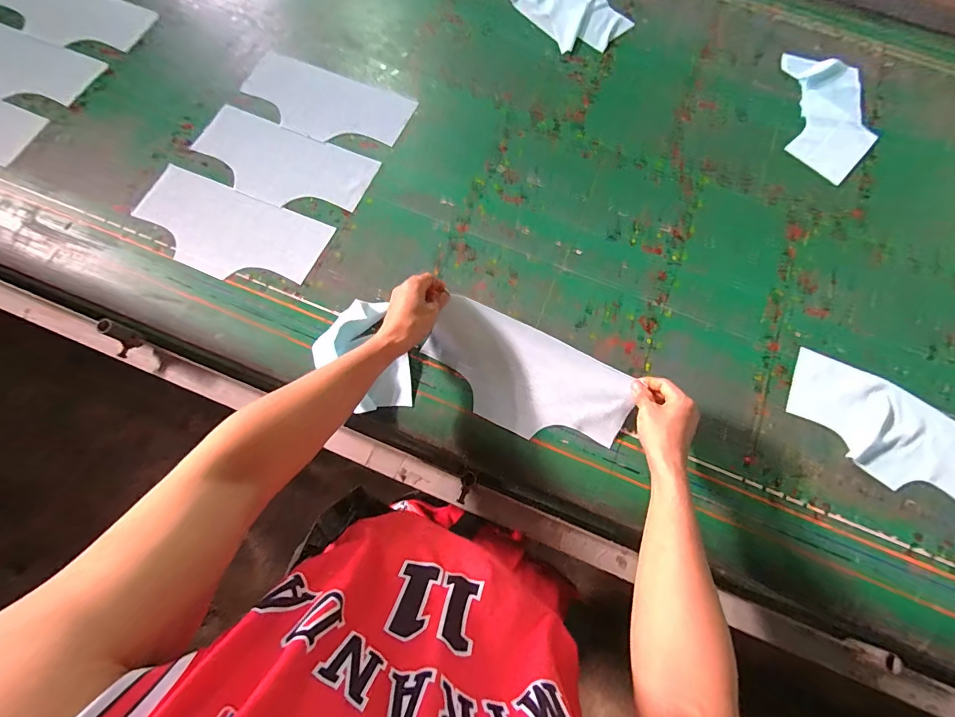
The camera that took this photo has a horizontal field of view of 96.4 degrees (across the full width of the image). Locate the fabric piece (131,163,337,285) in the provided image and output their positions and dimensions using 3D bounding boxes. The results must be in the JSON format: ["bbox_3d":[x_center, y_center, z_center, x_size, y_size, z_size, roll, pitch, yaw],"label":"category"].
[{"bbox_3d":[-0.411,-0.207,0.691,0.310,0.011,0.150,23,70,8],"label":"fabric piece"}]

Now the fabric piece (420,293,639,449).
[{"bbox_3d":[0.071,0.027,0.607,0.294,0.041,0.145,27,71,6],"label":"fabric piece"}]

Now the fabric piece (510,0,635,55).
[{"bbox_3d":[0.175,-0.756,0.891,0.193,0.007,0.310,-31,75,-13],"label":"fabric piece"}]

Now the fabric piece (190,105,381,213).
[{"bbox_3d":[-0.345,-0.334,0.735,0.309,0.009,0.150,23,73,10],"label":"fabric piece"}]

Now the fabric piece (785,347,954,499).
[{"bbox_3d":[0.603,0.108,0.623,0.288,0.013,0.145,33,72,9],"label":"fabric piece"}]

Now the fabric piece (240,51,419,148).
[{"bbox_3d":[-0.291,-0.470,0.789,0.317,0.011,0.159,24,69,8],"label":"fabric piece"}]

